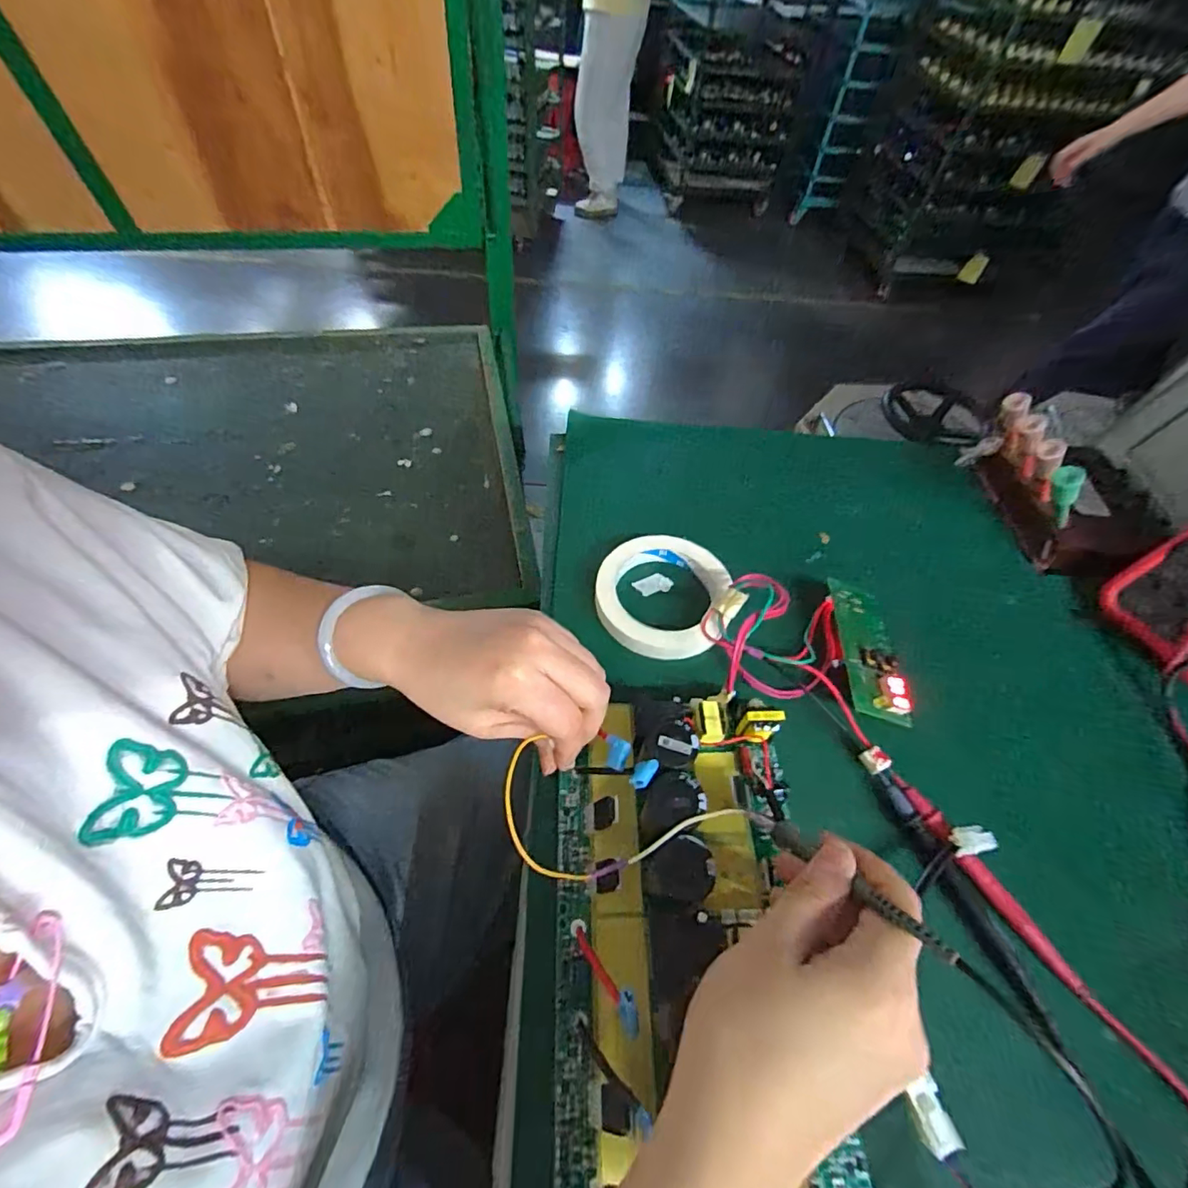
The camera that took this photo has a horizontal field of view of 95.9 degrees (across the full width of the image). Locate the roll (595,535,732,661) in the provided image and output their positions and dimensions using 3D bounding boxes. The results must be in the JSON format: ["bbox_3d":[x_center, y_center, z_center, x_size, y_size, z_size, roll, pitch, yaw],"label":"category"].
[{"bbox_3d":[0.050,-0.002,0.411,0.095,0.018,0.101,3,54,-4],"label":"roll"}]

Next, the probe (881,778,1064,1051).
[{"bbox_3d":[0.207,0.169,0.302,0.015,0.012,0.137,-17,57,-17],"label":"probe"}]

